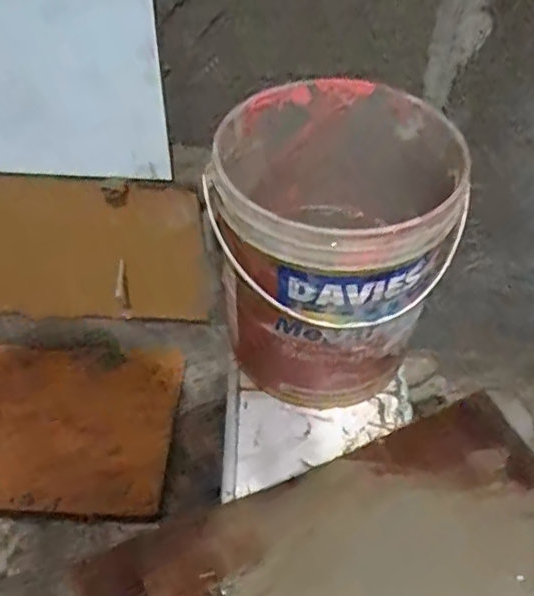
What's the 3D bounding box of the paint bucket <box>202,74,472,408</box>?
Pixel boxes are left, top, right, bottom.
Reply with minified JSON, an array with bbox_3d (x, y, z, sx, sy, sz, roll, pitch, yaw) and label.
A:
[{"bbox_3d":[0.048,-0.040,0.500,0.172,0.212,0.182,1,50,-1],"label":"paint bucket"}]

